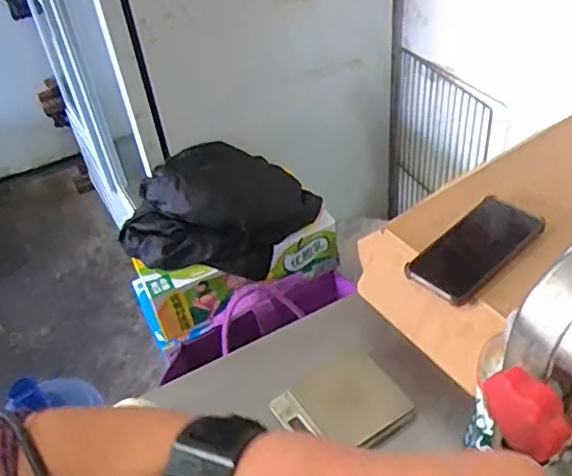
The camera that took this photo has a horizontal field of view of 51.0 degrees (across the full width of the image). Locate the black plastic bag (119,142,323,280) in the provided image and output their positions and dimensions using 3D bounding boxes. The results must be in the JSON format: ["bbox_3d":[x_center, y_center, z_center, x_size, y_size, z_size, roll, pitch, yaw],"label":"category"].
[{"bbox_3d":[-0.110,-0.048,1.050,0.314,0.146,0.210,2,42,11],"label":"black plastic bag"}]

